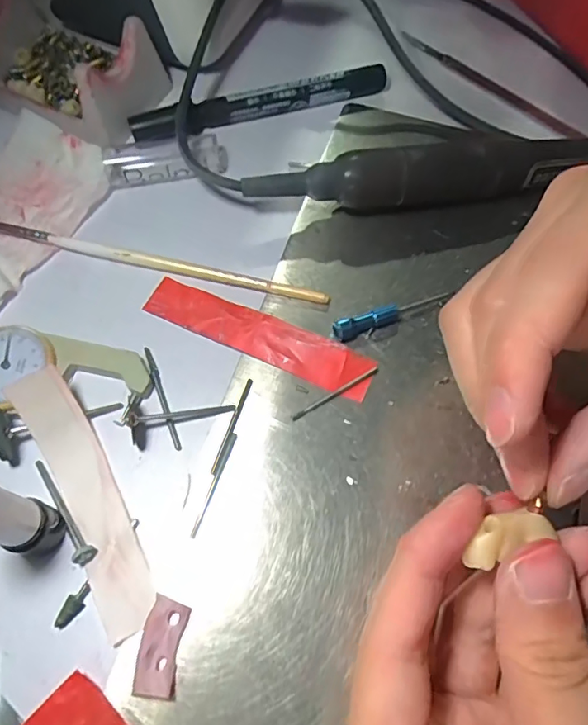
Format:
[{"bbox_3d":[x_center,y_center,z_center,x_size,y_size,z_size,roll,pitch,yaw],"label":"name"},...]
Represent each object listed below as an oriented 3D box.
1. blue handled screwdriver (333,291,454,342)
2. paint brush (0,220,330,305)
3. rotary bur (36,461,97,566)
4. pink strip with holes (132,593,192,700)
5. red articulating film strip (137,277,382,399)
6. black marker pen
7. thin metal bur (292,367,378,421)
[{"bbox_3d":[0.045,-0.024,0.243,0.058,0.010,0.008,-22,68,-11],"label":"blue handled screwdriver"},{"bbox_3d":[-0.075,-0.050,0.255,0.184,0.006,0.010,14,66,5],"label":"paint brush"},{"bbox_3d":[-0.089,0.056,0.204,0.007,0.005,0.046,-31,70,-15],"label":"rotary bur"},{"bbox_3d":[-0.046,0.099,0.186,0.014,0.006,0.030,8,65,2],"label":"pink strip with holes"},{"bbox_3d":[-0.017,-0.013,0.239,0.108,0.004,0.021,24,67,9],"label":"red articulating film strip"},{"bbox_3d":[-0.017,-0.145,0.296,0.146,0.013,0.017,-17,67,-9],"label":"black marker pen"},{"bbox_3d":[0.018,0.013,0.228,0.044,0.004,0.004,-29,69,-14],"label":"thin metal bur"}]

